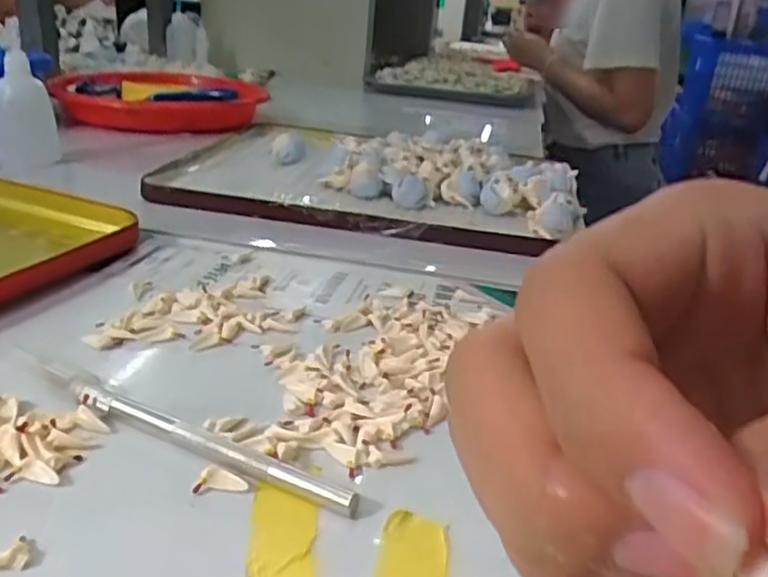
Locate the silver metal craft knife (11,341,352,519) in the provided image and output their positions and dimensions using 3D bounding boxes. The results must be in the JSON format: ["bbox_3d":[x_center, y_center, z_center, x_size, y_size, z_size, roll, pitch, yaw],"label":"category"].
[{"bbox_3d":[-0.070,0.048,0.235,0.138,0.009,0.011,15,25,19],"label":"silver metal craft knife"}]

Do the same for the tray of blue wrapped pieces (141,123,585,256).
[{"bbox_3d":[-0.010,-0.096,0.548,0.320,0.035,0.243,11,24,11],"label":"tray of blue wrapped pieces"}]

